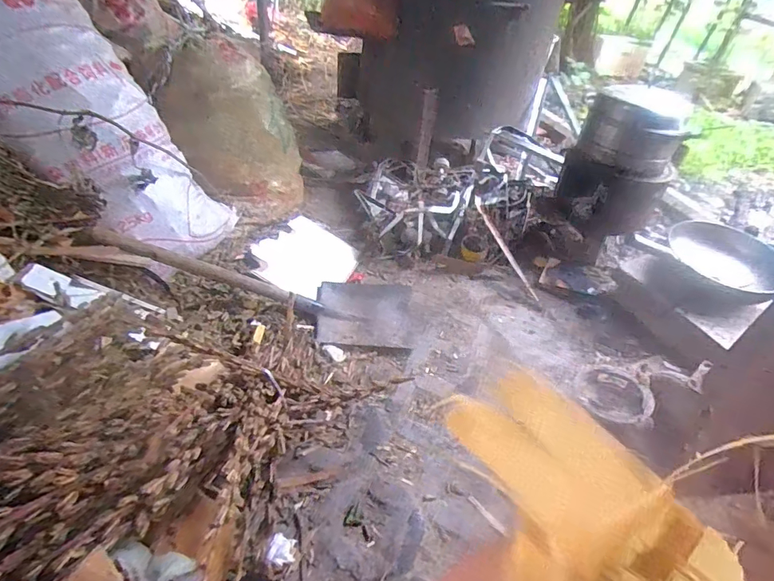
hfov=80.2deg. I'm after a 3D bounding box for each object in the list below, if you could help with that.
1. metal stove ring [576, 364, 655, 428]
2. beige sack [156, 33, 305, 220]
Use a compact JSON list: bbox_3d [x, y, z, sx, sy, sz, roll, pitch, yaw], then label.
[{"bbox_3d":[0.516,0.230,1.047,0.161,0.029,0.180,2,34,30],"label":"metal stove ring"},{"bbox_3d":[-0.463,-0.461,1.406,0.362,0.464,0.294,-26,51,-33],"label":"beige sack"}]

